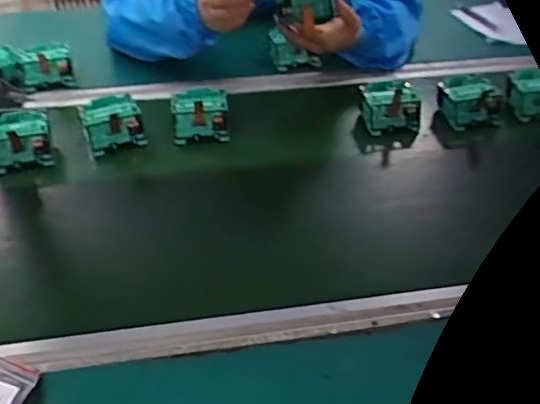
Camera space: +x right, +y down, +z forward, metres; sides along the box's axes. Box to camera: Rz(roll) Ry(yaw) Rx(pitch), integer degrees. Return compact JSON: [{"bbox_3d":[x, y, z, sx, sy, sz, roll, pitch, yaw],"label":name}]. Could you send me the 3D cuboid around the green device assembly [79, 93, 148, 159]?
[{"bbox_3d":[-0.210,-0.102,0.771,0.075,0.053,0.076,-14,43,-15],"label":"green device assembly"}]

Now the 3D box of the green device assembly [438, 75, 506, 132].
[{"bbox_3d":[0.281,-0.141,0.812,0.077,0.044,0.078,-7,42,-9],"label":"green device assembly"}]

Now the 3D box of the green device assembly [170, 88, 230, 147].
[{"bbox_3d":[-0.094,-0.115,0.783,0.078,0.047,0.079,-6,42,-7],"label":"green device assembly"}]

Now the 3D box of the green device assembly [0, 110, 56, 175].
[{"bbox_3d":[-0.321,-0.079,0.744,0.081,0.052,0.086,-18,45,-20],"label":"green device assembly"}]

